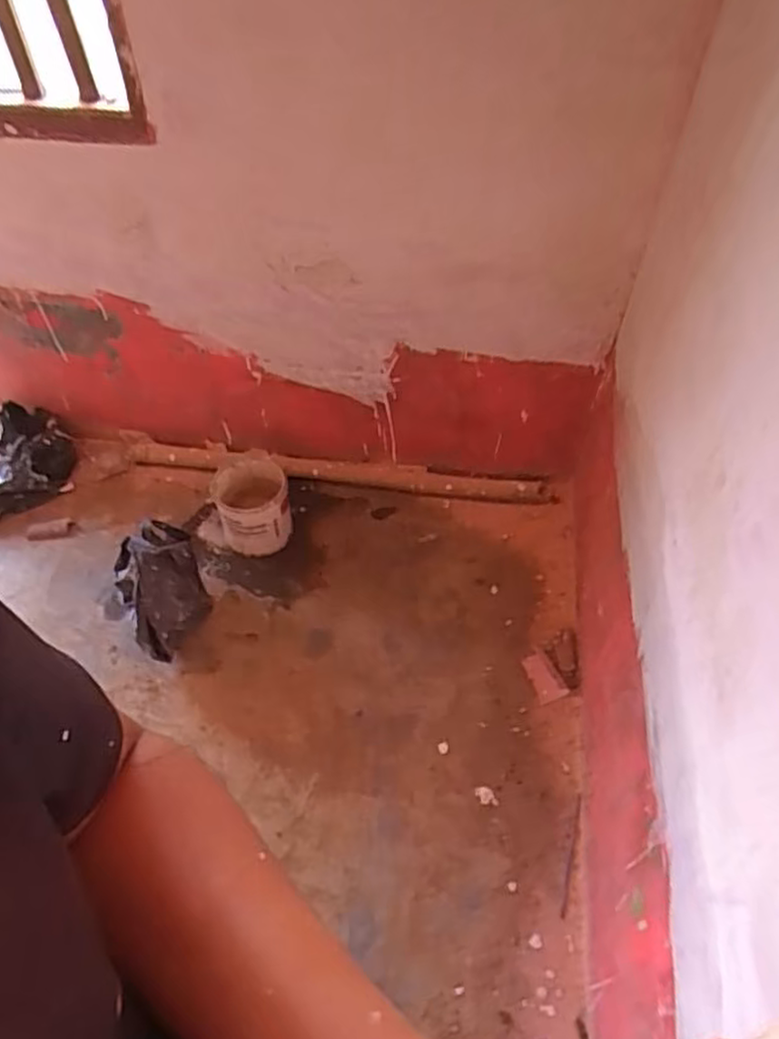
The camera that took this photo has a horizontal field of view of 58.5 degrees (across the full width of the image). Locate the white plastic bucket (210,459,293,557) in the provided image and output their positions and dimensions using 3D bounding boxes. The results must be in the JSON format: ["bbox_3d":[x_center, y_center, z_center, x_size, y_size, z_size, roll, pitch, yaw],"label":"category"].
[{"bbox_3d":[-0.332,-0.030,1.694,0.166,0.159,0.151,-1,47,1],"label":"white plastic bucket"}]

